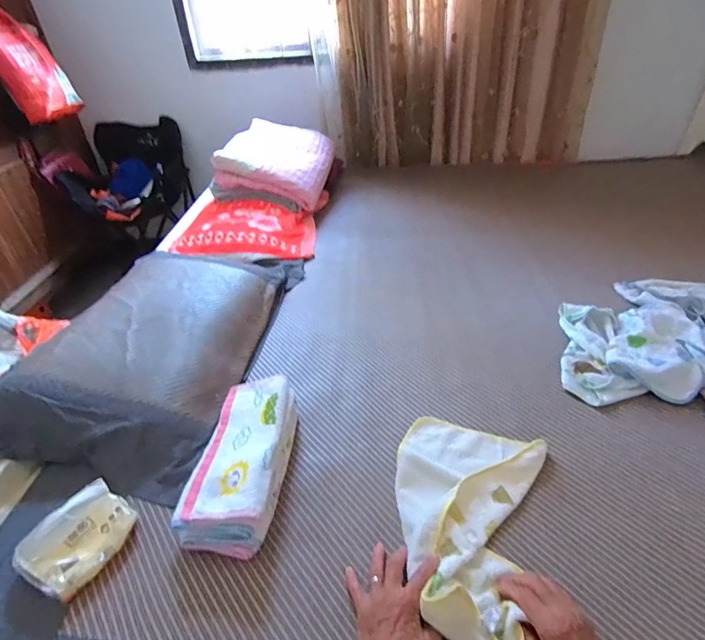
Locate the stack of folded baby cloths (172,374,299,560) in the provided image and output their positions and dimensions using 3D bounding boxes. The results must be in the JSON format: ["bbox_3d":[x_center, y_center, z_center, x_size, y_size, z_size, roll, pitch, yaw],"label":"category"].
[{"bbox_3d":[-0.167,0.212,0.647,0.123,0.087,0.260,4,38,7],"label":"stack of folded baby cloths"}]

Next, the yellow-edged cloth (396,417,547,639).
[{"bbox_3d":[0.152,0.264,0.602,0.205,0.054,0.315,15,41,20],"label":"yellow-edged cloth"}]

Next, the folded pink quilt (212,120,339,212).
[{"bbox_3d":[-0.271,-0.578,1.514,0.342,0.159,0.443,4,38,9],"label":"folded pink quilt"}]

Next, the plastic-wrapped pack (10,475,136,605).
[{"bbox_3d":[-0.369,0.301,0.568,0.094,0.062,0.125,20,43,25],"label":"plastic-wrapped pack"}]

